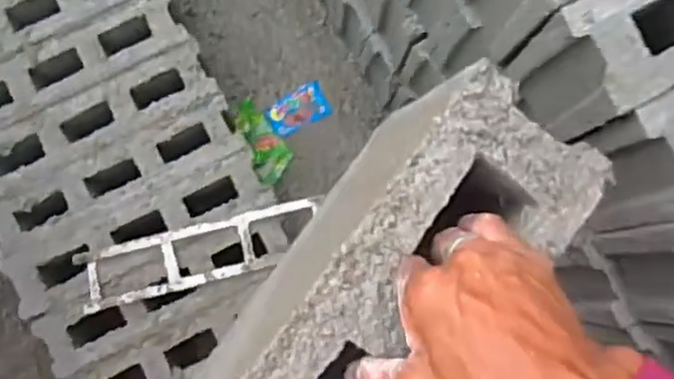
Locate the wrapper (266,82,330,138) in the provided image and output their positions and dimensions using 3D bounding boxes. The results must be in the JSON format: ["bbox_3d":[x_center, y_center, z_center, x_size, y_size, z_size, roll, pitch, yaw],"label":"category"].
[{"bbox_3d":[-0.076,-0.156,1.297,0.119,0.007,0.076,-25,86,-8],"label":"wrapper"}]

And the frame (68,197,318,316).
[{"bbox_3d":[-0.197,0.093,0.994,0.366,0.022,0.087,-14,85,-7],"label":"frame"}]

